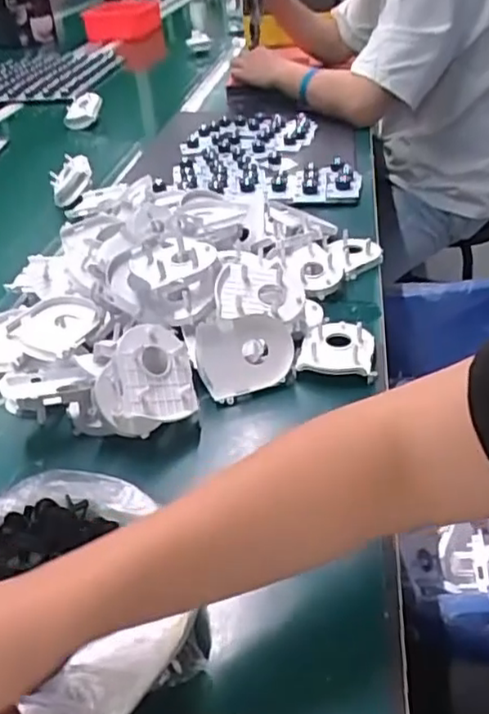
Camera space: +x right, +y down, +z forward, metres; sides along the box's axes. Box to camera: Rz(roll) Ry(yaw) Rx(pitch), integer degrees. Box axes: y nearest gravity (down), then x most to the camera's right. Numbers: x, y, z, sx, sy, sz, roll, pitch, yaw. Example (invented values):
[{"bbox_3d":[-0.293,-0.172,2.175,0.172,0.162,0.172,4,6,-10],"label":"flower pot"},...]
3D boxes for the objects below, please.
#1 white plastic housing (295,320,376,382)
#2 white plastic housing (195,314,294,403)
[{"bbox_3d":[0.086,-0.011,0.586,0.068,0.020,0.076,5,37,14],"label":"white plastic housing"},{"bbox_3d":[0.004,-0.003,0.561,0.090,0.065,0.018,-14,4,-24],"label":"white plastic housing"}]

